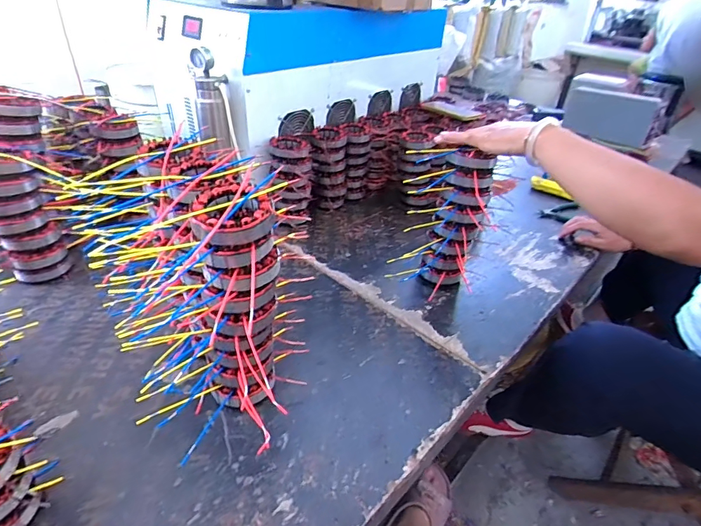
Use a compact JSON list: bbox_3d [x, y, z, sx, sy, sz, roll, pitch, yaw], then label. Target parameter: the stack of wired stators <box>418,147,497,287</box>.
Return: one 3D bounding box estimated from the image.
[{"bbox_3d":[0.192,-0.069,0.768,0.090,0.259,0.086,15,35,14],"label":"stack of wired stators"}]

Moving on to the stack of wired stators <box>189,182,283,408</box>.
[{"bbox_3d":[-0.135,0.064,0.506,0.100,0.286,0.124,-3,36,-11],"label":"stack of wired stators"}]

